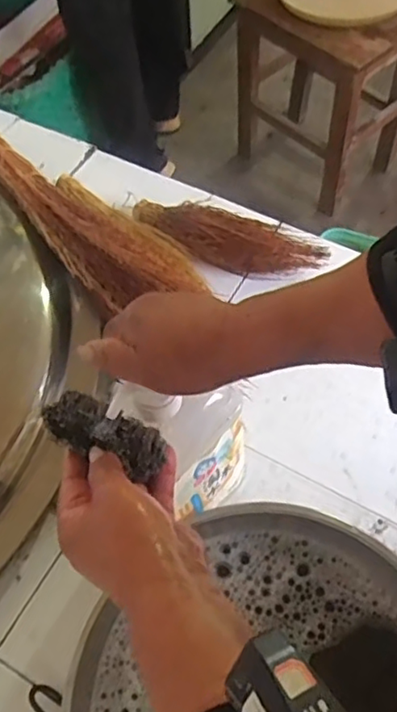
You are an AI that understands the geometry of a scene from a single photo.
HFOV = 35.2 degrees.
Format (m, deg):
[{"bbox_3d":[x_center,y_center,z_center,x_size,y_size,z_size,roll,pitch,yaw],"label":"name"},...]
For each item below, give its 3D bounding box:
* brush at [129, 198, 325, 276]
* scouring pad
[{"bbox_3d":[0.029,-0.144,0.766,0.250,0.058,0.073,18,62,13],"label":"brush"},{"bbox_3d":[-0.064,0.053,0.428,0.083,0.038,0.025,29,22,0],"label":"scouring pad"}]

